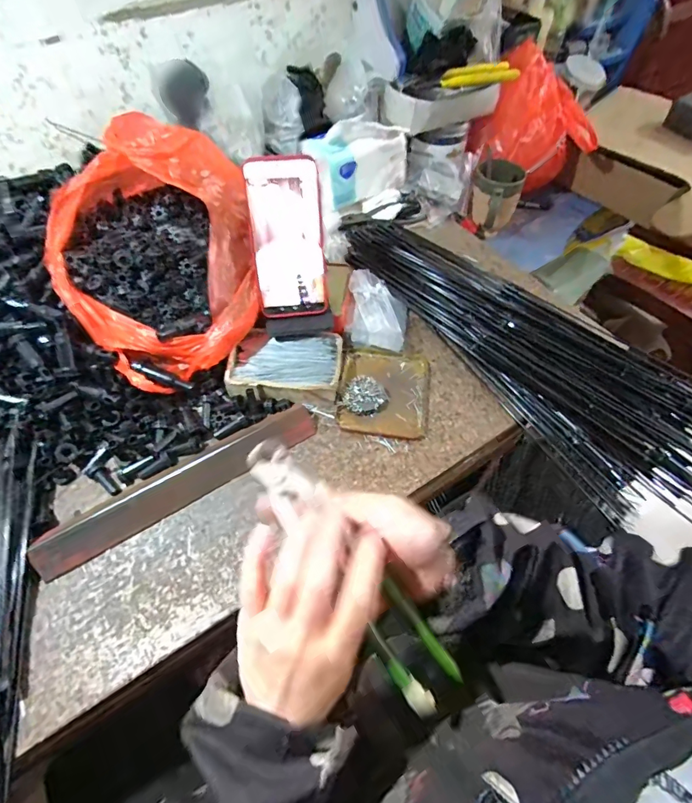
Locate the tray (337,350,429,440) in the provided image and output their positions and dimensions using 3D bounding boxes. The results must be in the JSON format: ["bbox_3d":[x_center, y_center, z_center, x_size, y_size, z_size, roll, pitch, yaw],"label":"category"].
[{"bbox_3d":[0.047,-0.016,0.513,0.105,0.018,0.120,6,56,2],"label":"tray"}]

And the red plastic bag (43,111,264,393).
[{"bbox_3d":[-0.210,-0.175,0.478,0.206,0.140,0.274,-10,57,-8],"label":"red plastic bag"}]

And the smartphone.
[{"bbox_3d":[-0.064,-0.176,0.473,0.077,0.163,0.008,-8,25,-7],"label":"smartphone"}]

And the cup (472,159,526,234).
[{"bbox_3d":[0.257,-0.358,0.743,0.081,0.095,0.086,21,58,12],"label":"cup"}]

